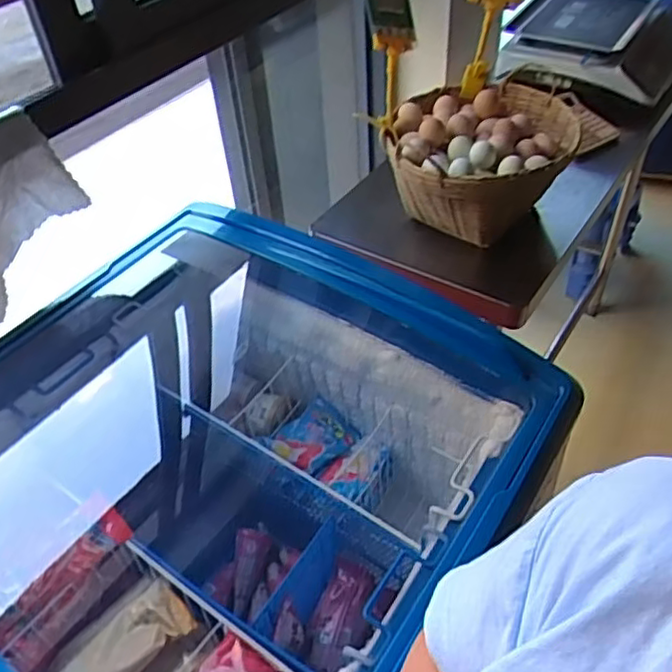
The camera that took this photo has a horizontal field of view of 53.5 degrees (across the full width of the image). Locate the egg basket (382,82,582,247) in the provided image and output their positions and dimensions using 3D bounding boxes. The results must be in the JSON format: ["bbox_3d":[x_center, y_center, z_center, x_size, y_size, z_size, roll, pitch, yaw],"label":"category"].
[{"bbox_3d":[0.228,-0.279,1.075,0.282,0.157,0.287,11,46,16],"label":"egg basket"}]

